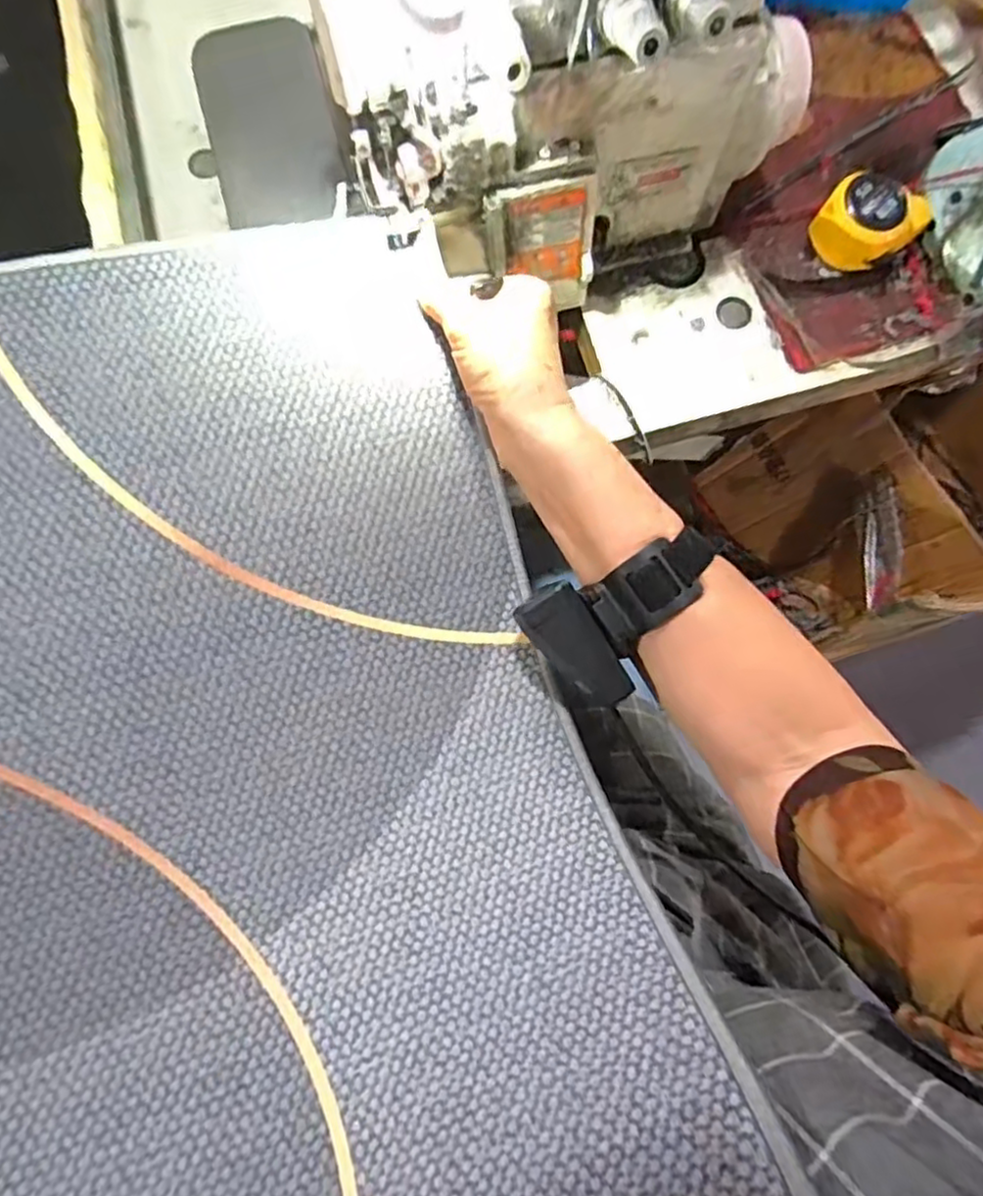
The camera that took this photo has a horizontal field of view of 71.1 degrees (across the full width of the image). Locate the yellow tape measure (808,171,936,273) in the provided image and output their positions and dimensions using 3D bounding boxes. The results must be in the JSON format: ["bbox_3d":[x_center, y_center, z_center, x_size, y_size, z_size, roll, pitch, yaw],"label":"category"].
[{"bbox_3d":[0.277,-0.275,0.503,0.066,0.048,0.061,-32,78,-7],"label":"yellow tape measure"}]

